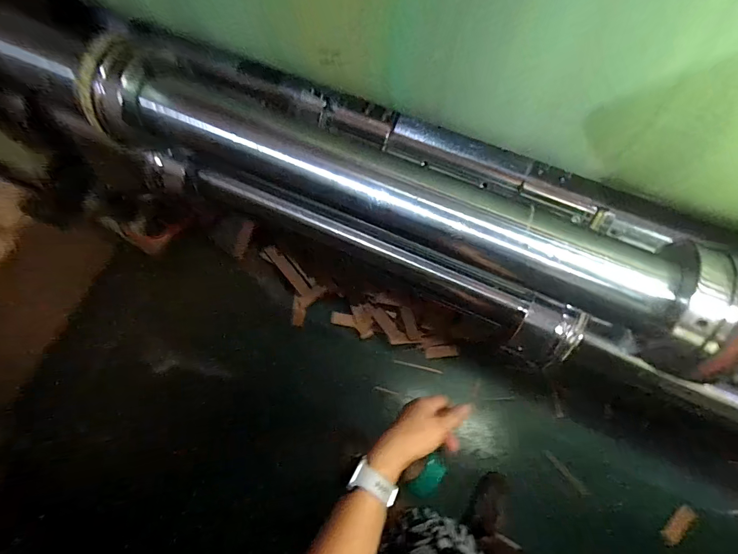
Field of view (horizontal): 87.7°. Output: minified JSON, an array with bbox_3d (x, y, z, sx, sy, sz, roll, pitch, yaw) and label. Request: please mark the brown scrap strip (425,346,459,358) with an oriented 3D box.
[{"bbox_3d":[0.249,0.255,1.317,0.109,0.008,0.039,-5,72,0],"label":"brown scrap strip"}]

